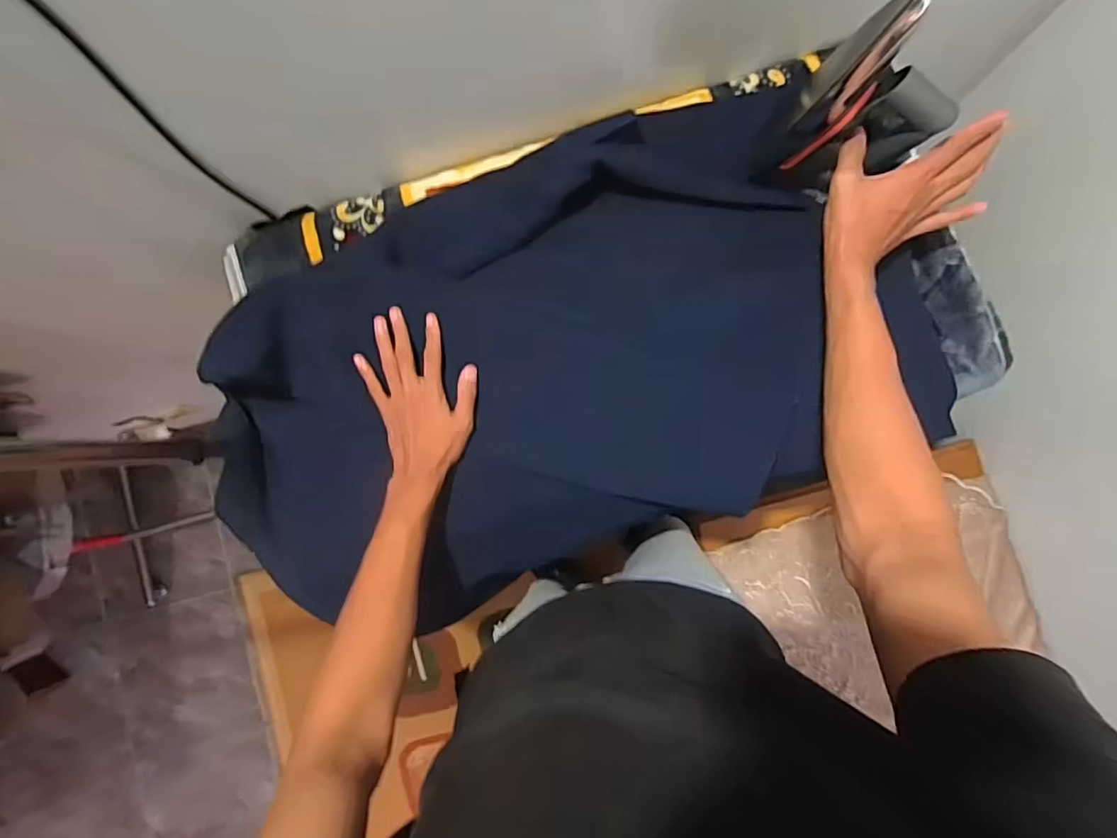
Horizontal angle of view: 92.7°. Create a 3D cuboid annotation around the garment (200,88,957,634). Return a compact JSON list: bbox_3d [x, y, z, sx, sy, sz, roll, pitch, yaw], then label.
[{"bbox_3d":[-0.012,-0.057,0.588,0.742,0.164,0.441,-21,86,3],"label":"garment"}]

